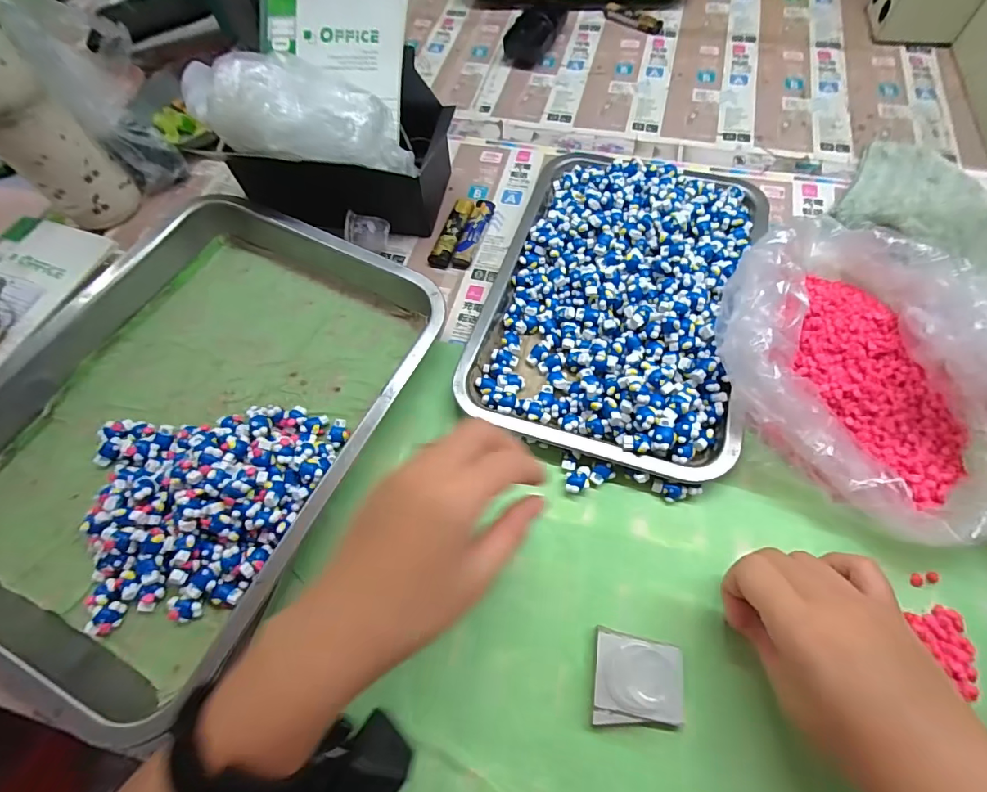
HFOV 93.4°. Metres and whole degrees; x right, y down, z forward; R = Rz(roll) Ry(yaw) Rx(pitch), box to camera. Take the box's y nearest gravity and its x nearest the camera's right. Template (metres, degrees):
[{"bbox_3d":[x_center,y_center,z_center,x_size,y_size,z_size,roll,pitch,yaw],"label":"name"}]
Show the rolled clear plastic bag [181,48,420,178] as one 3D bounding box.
[{"bbox_3d":[-0.153,-0.233,0.392,0.179,0.063,0.071,10,62,-13],"label":"rolled clear plastic bag"}]

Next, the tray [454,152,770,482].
[{"bbox_3d":[0.108,-0.098,0.392,0.205,0.041,0.308,16,65,11],"label":"tray"}]

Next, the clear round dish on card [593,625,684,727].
[{"bbox_3d":[0.085,0.166,0.272,0.050,0.008,0.046,7,63,7],"label":"clear round dish on card"}]

